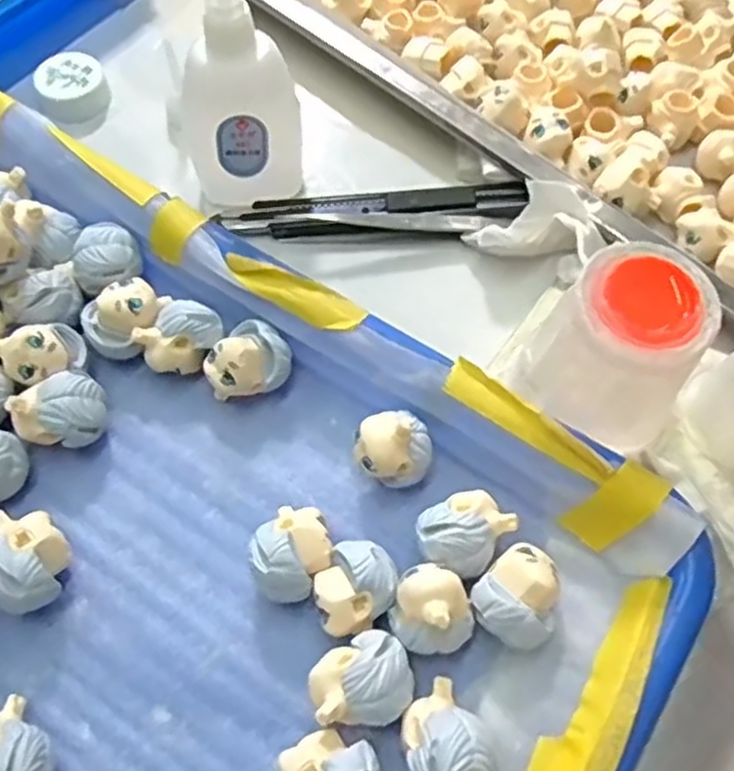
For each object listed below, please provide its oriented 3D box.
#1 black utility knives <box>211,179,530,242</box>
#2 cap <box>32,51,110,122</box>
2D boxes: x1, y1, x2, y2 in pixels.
[{"bbox_3d":[0.004,-0.068,0.297,0.118,0.012,0.022,-3,63,-4],"label":"black utility knives"},{"bbox_3d":[-0.126,-0.128,0.322,0.028,0.011,0.030,1,63,-2],"label":"cap"}]

